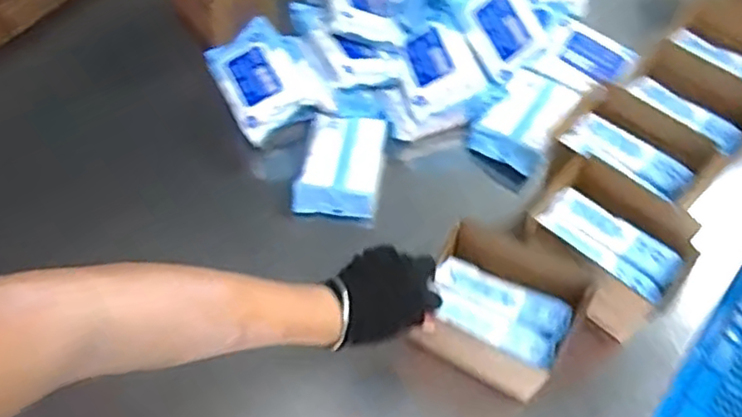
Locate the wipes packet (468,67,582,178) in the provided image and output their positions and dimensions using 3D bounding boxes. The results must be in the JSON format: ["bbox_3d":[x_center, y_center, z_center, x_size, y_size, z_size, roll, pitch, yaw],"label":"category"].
[{"bbox_3d":[0.220,-0.125,0.938,0.106,0.043,0.151,30,64,17],"label":"wipes packet"}]

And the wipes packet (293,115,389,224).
[{"bbox_3d":[-0.041,-0.066,0.896,0.115,0.056,0.151,7,60,4],"label":"wipes packet"}]

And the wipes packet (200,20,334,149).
[{"bbox_3d":[-0.153,-0.187,0.935,0.131,0.052,0.192,-26,63,-14],"label":"wipes packet"}]

